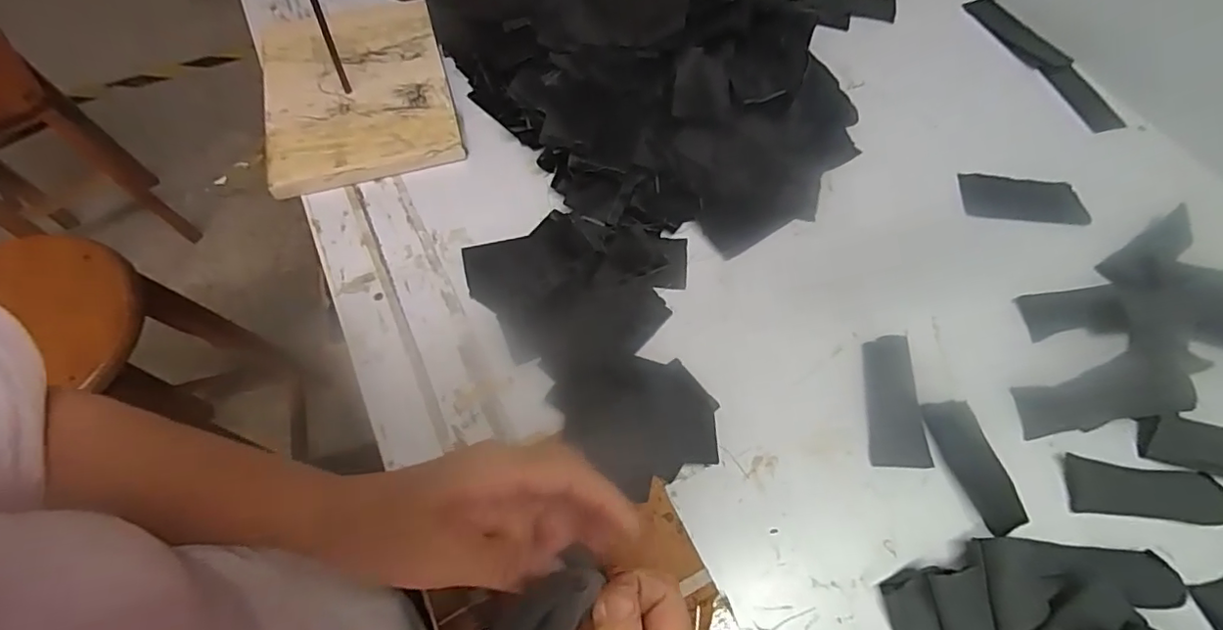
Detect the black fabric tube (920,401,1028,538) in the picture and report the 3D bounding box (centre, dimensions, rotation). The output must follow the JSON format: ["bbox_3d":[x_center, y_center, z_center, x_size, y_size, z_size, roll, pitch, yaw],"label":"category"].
[{"bbox_3d":[0.279,0.112,0.423,0.033,0.018,0.099,-13,62,-8],"label":"black fabric tube"}]

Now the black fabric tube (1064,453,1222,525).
[{"bbox_3d":[0.403,0.134,0.417,0.106,0.013,0.039,9,61,4],"label":"black fabric tube"}]

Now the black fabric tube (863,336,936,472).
[{"bbox_3d":[0.227,0.068,0.447,0.041,0.020,0.104,3,61,0],"label":"black fabric tube"}]

